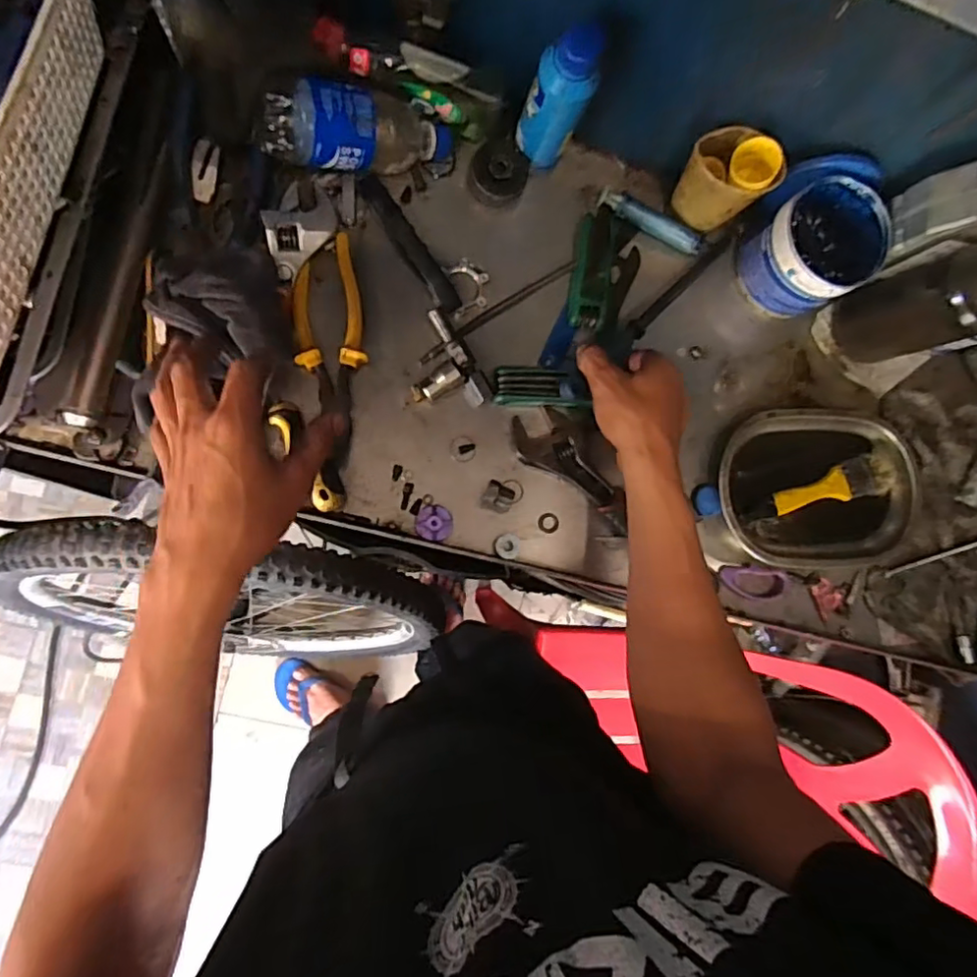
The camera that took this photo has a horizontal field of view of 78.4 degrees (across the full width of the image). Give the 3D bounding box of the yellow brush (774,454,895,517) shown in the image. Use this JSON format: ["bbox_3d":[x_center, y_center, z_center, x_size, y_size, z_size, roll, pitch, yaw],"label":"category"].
[{"bbox_3d":[0.352,-0.005,0.613,0.135,0.010,0.041,-11,88,-9],"label":"yellow brush"}]

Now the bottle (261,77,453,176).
[{"bbox_3d":[-0.106,-0.308,0.521,0.173,0.062,0.057,-16,88,-36],"label":"bottle"}]

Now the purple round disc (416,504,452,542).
[{"bbox_3d":[-0.050,0.031,0.549,0.033,0.014,0.032,-4,87,-9],"label":"purple round disc"}]

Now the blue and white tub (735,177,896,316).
[{"bbox_3d":[0.309,-0.228,0.577,0.103,0.079,0.096,1,86,-9],"label":"blue and white tub"}]

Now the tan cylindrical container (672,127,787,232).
[{"bbox_3d":[0.218,-0.286,0.564,0.064,0.092,0.069,1,86,-9],"label":"tan cylindrical container"}]

